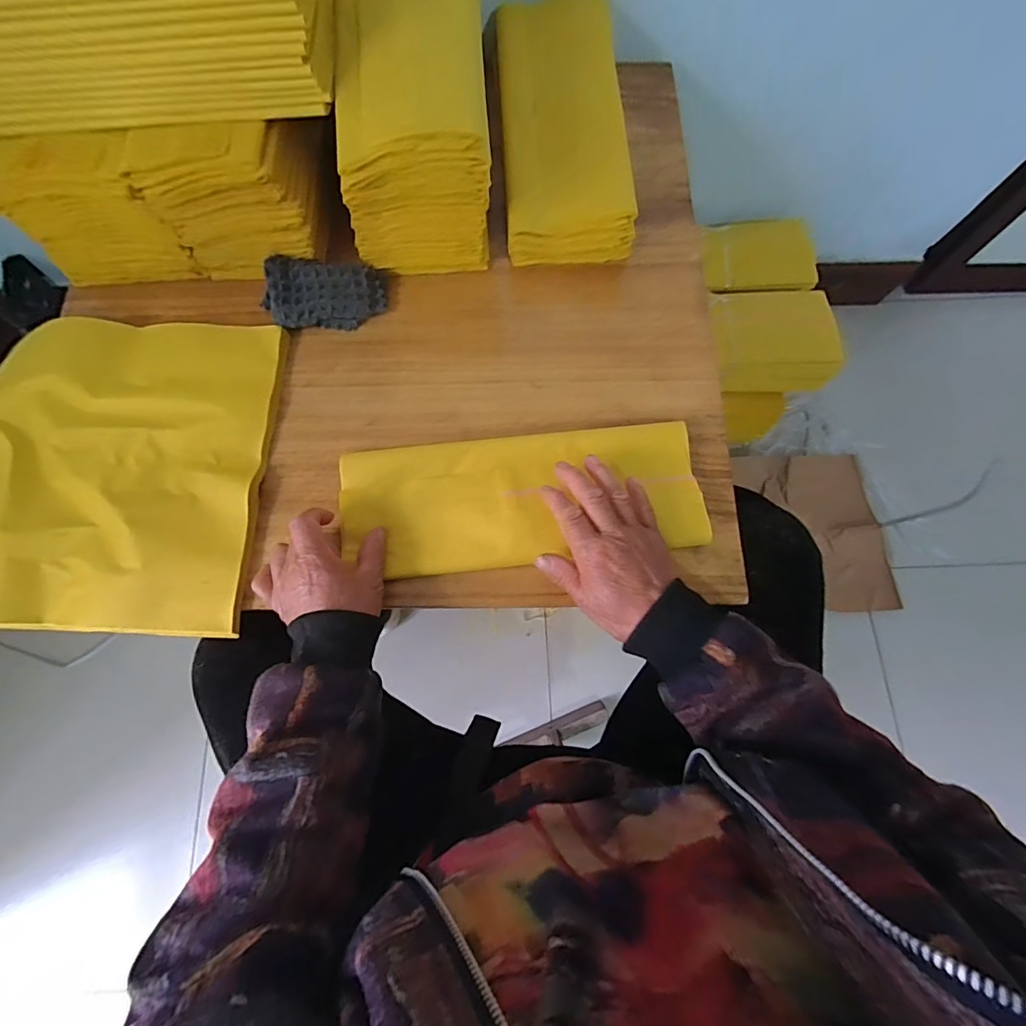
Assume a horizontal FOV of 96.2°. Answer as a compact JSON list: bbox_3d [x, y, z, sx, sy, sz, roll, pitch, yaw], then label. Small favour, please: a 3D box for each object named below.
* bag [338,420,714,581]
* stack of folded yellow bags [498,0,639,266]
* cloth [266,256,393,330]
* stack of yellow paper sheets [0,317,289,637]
[{"bbox_3d":[0.006,-0.015,0.406,0.313,0.017,0.116,-6,75,0],"label":"bag"},{"bbox_3d":[0.052,-0.400,0.491,0.131,0.086,0.287,-5,75,-2],"label":"stack of folded yellow bags"},{"bbox_3d":[-0.188,-0.221,0.464,0.113,0.014,0.065,0,93,-7],"label":"cloth"},{"bbox_3d":[-0.371,-0.045,0.420,0.278,0.024,0.289,2,75,0],"label":"stack of yellow paper sheets"}]

